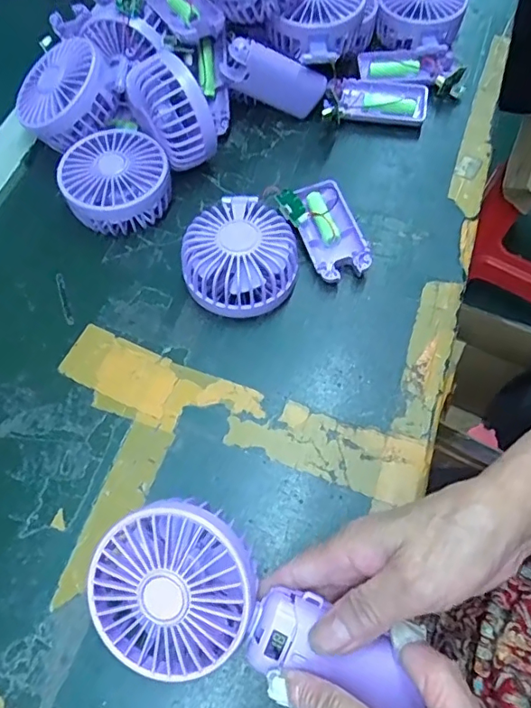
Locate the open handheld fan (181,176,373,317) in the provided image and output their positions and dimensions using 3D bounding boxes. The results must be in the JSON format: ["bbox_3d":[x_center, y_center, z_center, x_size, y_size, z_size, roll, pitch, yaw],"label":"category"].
[{"bbox_3d":[0.005,-0.089,0.401,0.147,0.047,0.101,-24,65,-11],"label":"open handheld fan"}]

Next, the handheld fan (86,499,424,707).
[{"bbox_3d":[-0.005,0.139,0.276,0.173,0.042,0.084,21,91,7],"label":"handheld fan"}]

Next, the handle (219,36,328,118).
[{"bbox_3d":[0.007,-0.246,0.463,0.094,0.046,0.016,12,58,-29],"label":"handle"}]

